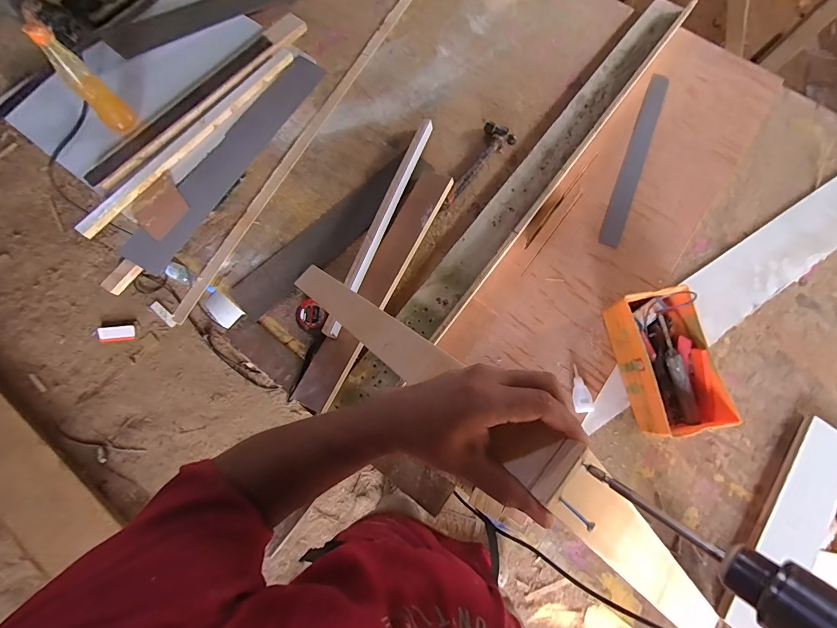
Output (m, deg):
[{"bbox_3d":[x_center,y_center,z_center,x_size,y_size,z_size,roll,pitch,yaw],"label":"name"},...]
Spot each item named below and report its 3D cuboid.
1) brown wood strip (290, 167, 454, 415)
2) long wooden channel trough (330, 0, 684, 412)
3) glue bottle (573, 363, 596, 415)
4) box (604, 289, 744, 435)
[{"bbox_3d":[-0.076,-0.064,0.714,0.077,0.024,0.527,21,75,22],"label":"brown wood strip"},{"bbox_3d":[0.290,-0.340,0.802,0.091,0.048,1.150,36,75,10],"label":"long wooden channel trough"},{"bbox_3d":[0.296,0.135,0.671,0.034,0.017,0.083,-4,72,-3],"label":"glue bottle"},{"bbox_3d":[0.428,0.085,0.647,0.130,0.088,0.236,-11,72,-5],"label":"box"}]

